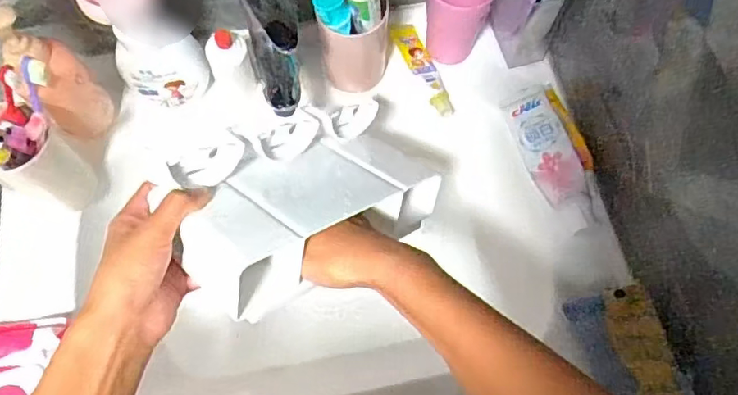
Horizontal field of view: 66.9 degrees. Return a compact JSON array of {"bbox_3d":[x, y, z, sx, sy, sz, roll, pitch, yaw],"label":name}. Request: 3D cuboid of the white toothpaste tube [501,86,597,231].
[{"bbox_3d":[0.190,-0.044,0.581,0.044,0.028,0.167,-16,68,-7],"label":"white toothpaste tube"}]

